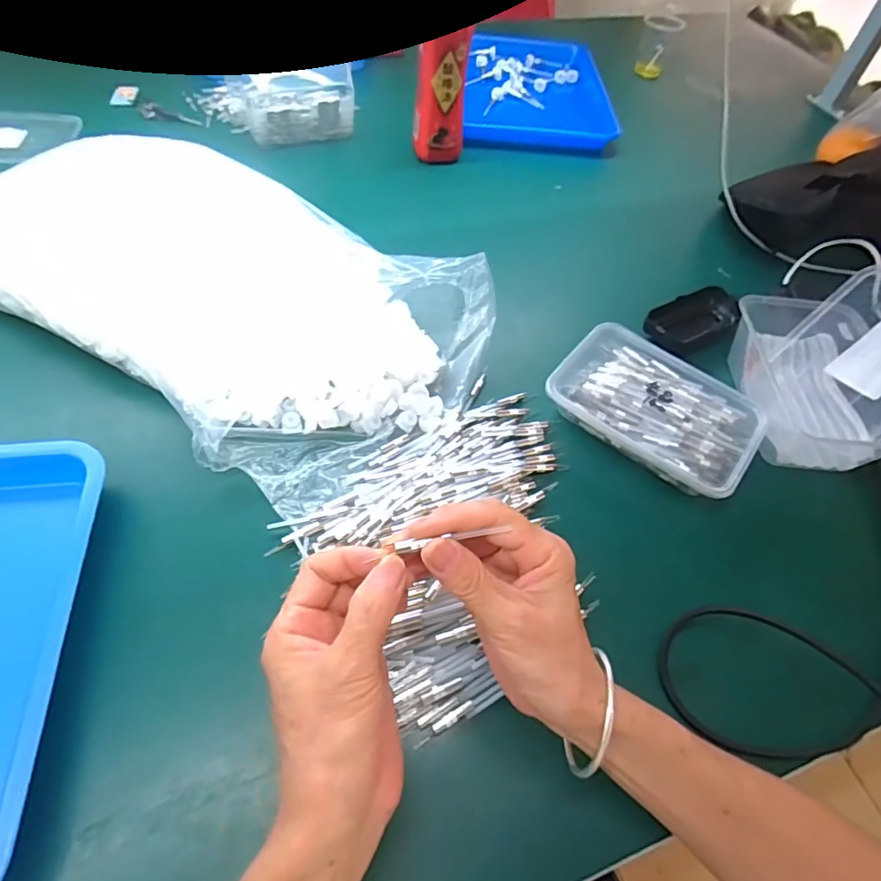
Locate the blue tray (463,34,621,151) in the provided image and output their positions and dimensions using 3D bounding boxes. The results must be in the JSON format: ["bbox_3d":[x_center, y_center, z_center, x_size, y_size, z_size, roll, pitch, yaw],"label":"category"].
[{"bbox_3d":[0.154,-0.574,0.863,0.230,0.026,0.357,3,55,-3],"label":"blue tray"}]

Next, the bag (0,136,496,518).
[{"bbox_3d":[-0.199,-0.139,0.484,0.473,0.083,0.280,26,57,12],"label":"bag"}]

